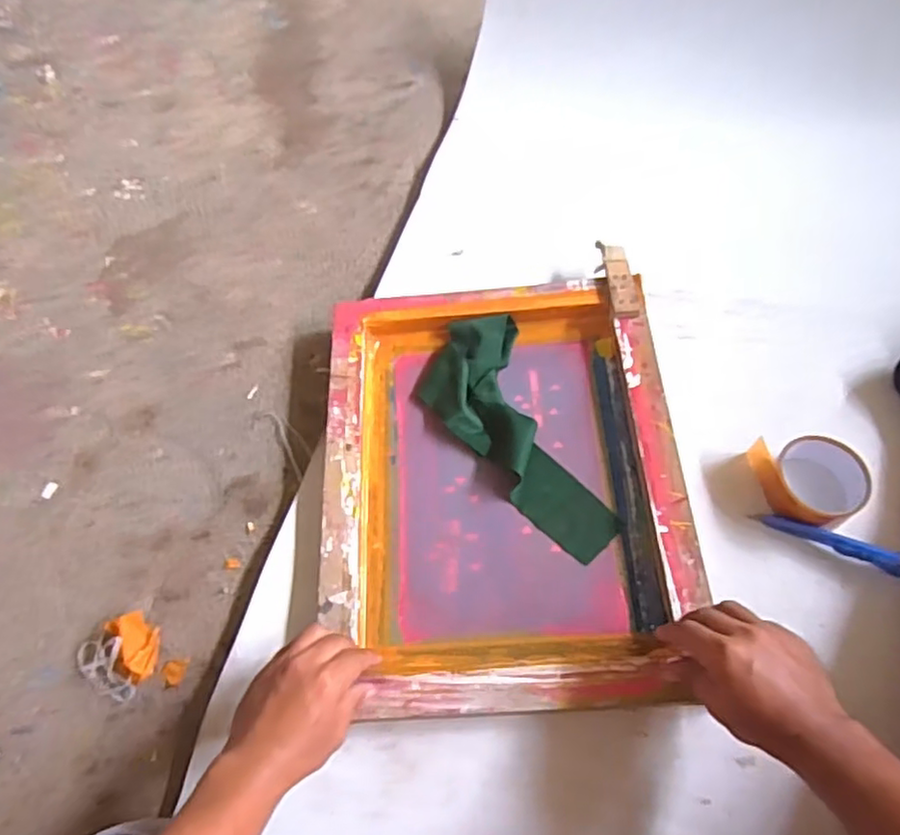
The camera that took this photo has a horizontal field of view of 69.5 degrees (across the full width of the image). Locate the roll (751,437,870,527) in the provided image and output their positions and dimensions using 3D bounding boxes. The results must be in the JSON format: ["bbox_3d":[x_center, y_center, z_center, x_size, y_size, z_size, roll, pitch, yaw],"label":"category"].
[{"bbox_3d":[0.363,0.061,0.646,0.094,0.040,0.089,-3,61,5],"label":"roll"}]

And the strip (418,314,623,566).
[{"bbox_3d":[0.067,0.022,0.709,0.131,0.049,0.288,-21,64,-7],"label":"strip"}]

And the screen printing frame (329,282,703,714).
[{"bbox_3d":[0.052,0.058,0.685,0.366,0.060,0.458,-3,63,2],"label":"screen printing frame"}]

